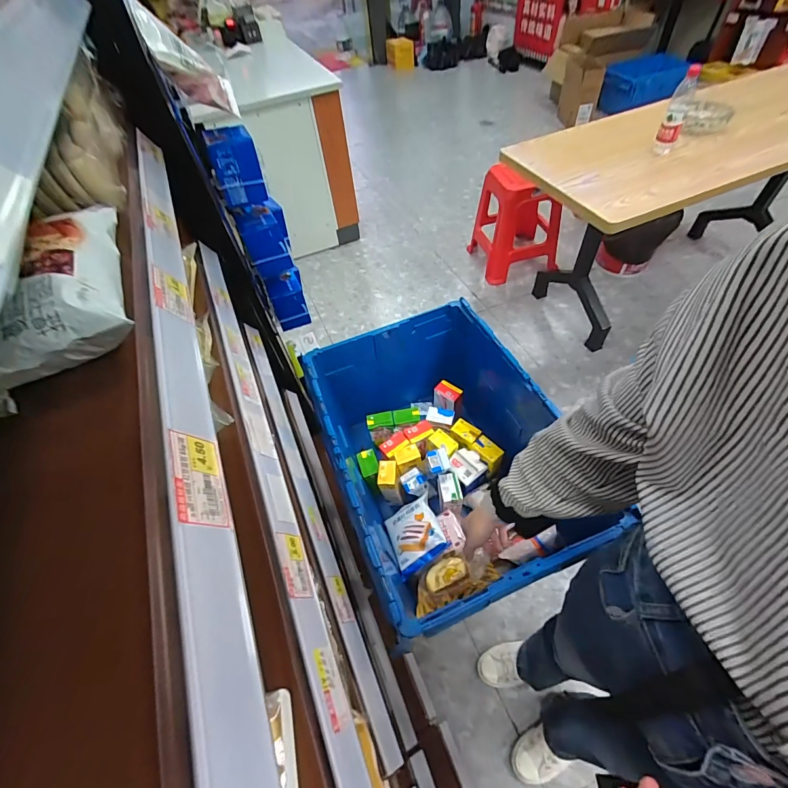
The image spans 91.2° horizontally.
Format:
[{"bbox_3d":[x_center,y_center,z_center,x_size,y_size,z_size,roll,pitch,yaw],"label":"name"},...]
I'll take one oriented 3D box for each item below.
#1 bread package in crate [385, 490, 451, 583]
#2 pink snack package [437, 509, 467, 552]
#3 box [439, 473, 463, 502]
[{"bbox_3d":[0.046,0.293,0.815,0.113,0.042,0.141,-33,45,9],"label":"bread package in crate"},{"bbox_3d":[0.117,0.279,0.794,0.037,0.020,0.085,-12,53,-3],"label":"pink snack package"},{"bbox_3d":[0.123,0.202,0.834,0.042,0.022,0.058,-9,53,-1],"label":"box"}]

